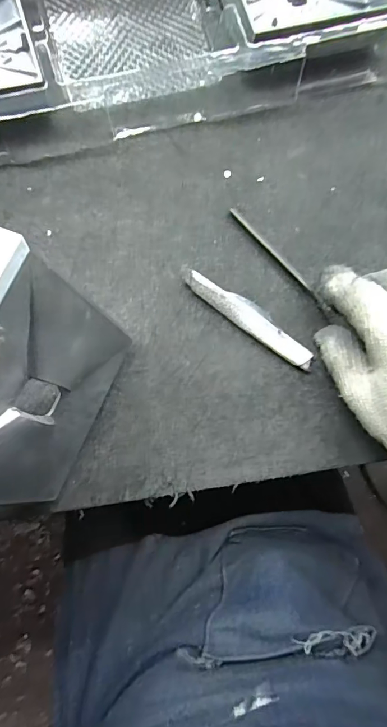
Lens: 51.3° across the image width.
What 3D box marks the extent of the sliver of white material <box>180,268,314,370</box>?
[{"bbox_3d":[0.043,-0.035,0.312,0.117,0.016,0.018,37,81,1],"label":"sliver of white material"}]

